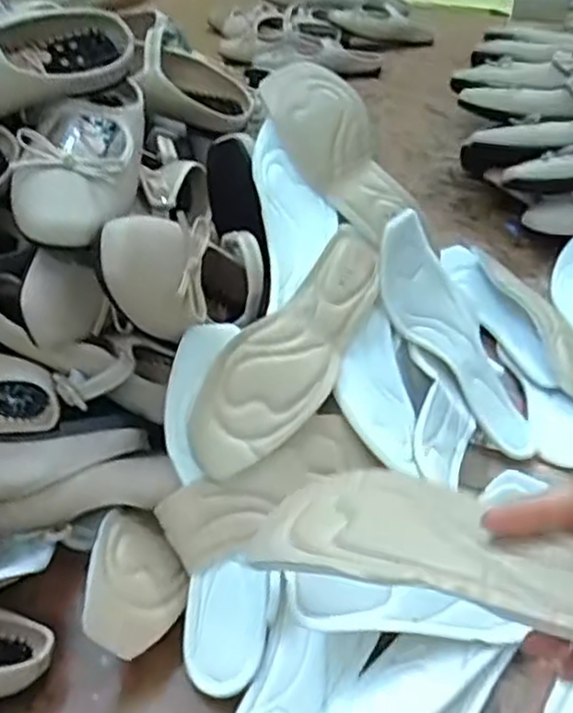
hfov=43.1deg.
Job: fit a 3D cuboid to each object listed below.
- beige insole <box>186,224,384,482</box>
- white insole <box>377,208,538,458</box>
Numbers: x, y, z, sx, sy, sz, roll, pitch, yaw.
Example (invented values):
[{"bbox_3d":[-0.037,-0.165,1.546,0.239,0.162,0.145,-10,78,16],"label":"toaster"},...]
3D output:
[{"bbox_3d":[0.007,-0.013,0.531,0.067,0.024,0.225,35,64,2],"label":"beige insole"},{"bbox_3d":[0.138,-0.013,0.591,0.042,0.223,0.072,-22,17,47],"label":"white insole"}]

